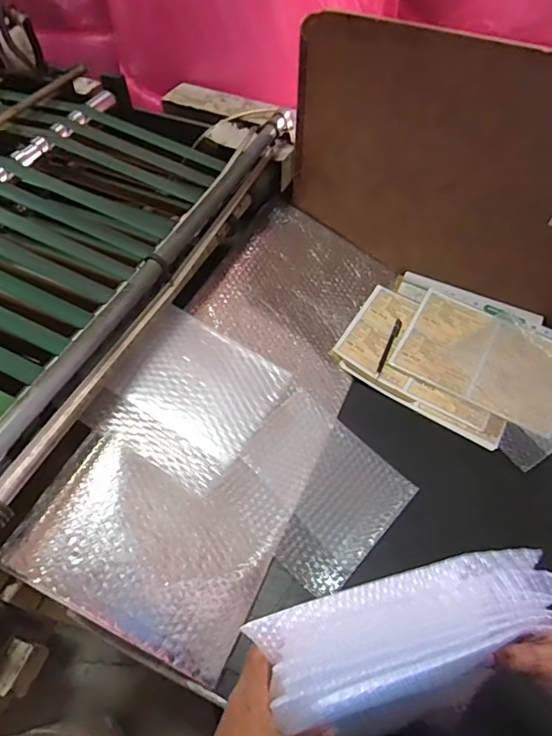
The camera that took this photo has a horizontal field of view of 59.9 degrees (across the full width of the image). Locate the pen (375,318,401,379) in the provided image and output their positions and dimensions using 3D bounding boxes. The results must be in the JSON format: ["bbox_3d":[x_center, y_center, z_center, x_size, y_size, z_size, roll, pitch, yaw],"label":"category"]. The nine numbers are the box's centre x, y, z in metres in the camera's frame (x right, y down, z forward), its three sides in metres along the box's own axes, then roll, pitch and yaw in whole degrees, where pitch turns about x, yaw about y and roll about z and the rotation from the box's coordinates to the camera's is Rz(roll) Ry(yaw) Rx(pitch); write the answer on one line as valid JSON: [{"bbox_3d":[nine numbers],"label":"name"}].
[{"bbox_3d":[0.216,-0.039,0.912,0.014,0.016,0.146,20,57,13],"label":"pen"}]

